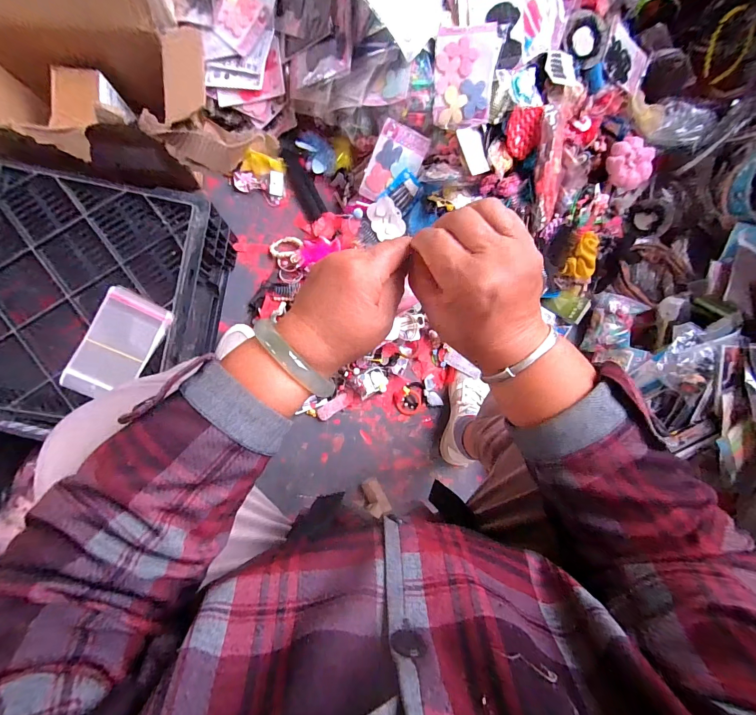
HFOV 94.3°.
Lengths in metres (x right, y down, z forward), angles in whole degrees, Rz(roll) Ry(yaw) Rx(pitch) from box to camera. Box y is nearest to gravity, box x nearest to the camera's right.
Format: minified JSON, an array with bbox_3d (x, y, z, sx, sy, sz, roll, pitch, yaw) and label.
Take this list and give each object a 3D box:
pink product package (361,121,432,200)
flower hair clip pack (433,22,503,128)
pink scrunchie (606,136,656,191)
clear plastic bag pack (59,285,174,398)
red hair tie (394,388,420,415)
[{"bbox_3d":[0.032,-0.373,0.688,0.092,0.008,0.139,21,119,-12],"label":"pink product package"},{"bbox_3d":[0.148,-0.480,0.602,0.099,0.010,0.141,6,113,9],"label":"flower hair clip pack"},{"bbox_3d":[0.531,-0.410,0.728,0.087,0.040,0.095,0,89,-6],"label":"pink scrunchie"},{"bbox_3d":[-0.394,-0.016,0.530,0.098,0.020,0.165,27,87,-5],"label":"clear plastic bag pack"},{"bbox_3d":[0.066,0.097,0.761,0.059,0.007,0.057,0,89,-6],"label":"red hair tie"}]

